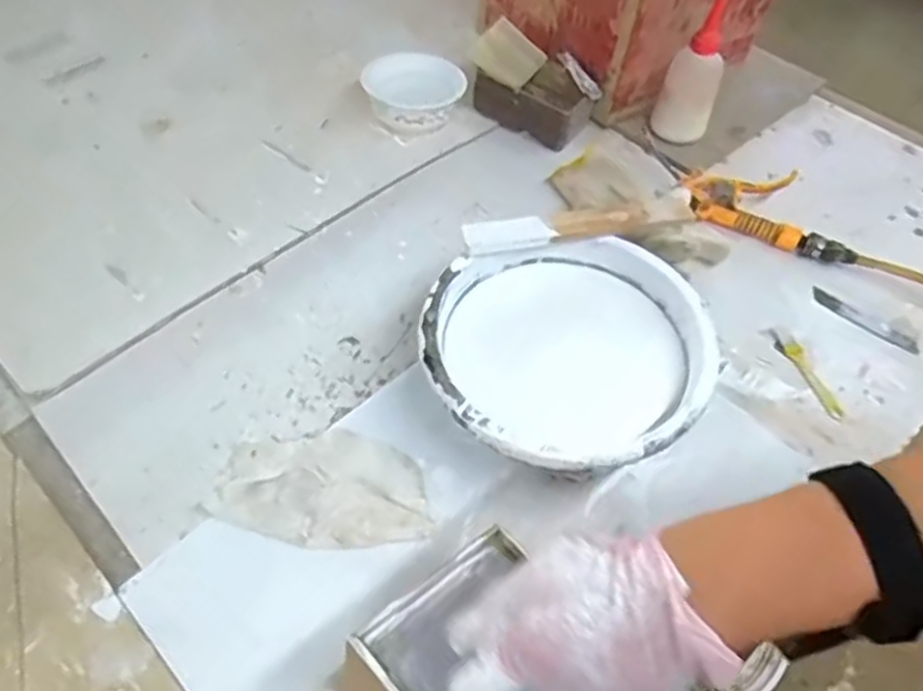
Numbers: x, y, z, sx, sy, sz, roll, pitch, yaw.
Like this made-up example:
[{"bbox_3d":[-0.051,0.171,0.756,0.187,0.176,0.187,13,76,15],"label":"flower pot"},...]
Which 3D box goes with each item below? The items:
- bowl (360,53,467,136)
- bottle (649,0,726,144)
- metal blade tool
[{"bbox_3d":[-0.053,-0.282,0.832,0.109,0.052,0.106,1,53,-2],"label":"bowl"},{"bbox_3d":[0.255,-0.299,0.803,0.062,0.153,0.067,17,54,10],"label":"bottle"},{"bbox_3d":[0.379,-0.024,0.698,0.018,0.006,0.105,-38,63,-26],"label":"metal blade tool"}]

